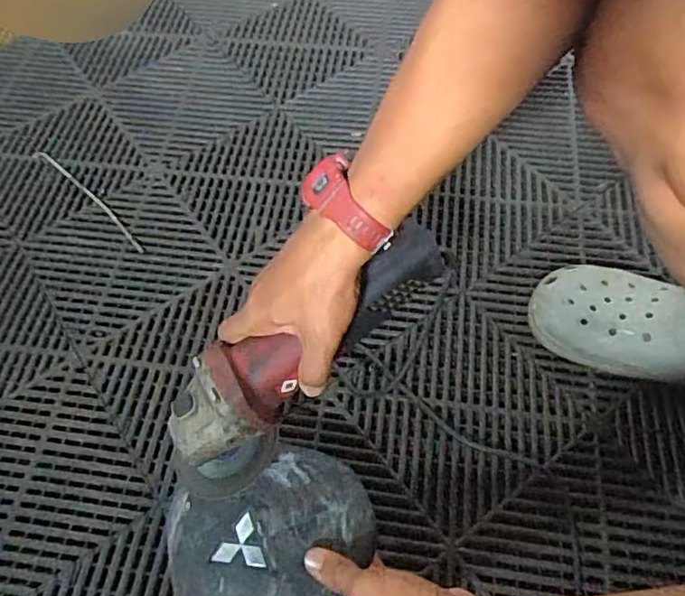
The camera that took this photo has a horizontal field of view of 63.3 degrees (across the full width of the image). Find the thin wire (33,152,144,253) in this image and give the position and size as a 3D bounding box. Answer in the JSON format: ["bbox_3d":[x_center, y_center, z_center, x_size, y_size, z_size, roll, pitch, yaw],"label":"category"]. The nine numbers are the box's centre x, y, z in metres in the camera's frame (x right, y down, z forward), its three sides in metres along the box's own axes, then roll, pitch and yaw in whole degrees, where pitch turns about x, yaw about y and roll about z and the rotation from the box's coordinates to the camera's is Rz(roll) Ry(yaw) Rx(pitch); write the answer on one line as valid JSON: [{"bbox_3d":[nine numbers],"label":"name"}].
[{"bbox_3d":[-0.338,-0.134,0.741,0.244,0.005,0.017,38,68,20],"label":"thin wire"}]

